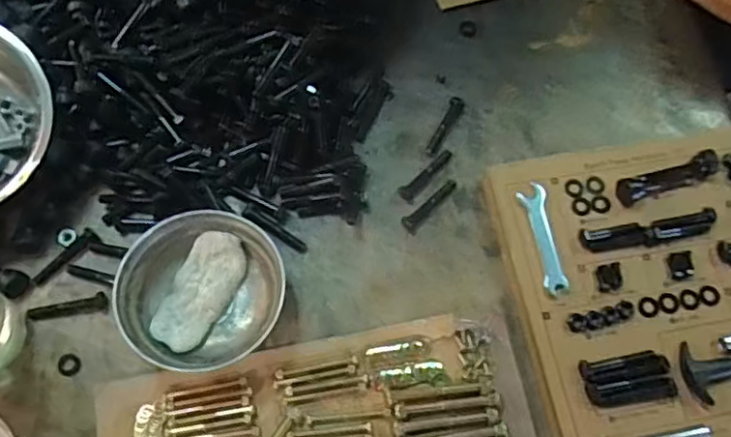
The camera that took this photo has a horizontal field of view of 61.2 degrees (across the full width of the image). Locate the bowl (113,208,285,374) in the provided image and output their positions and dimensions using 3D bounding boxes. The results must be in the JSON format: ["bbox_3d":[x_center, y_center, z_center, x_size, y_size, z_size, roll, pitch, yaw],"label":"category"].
[{"bbox_3d":[-0.151,0.064,0.575,0.141,0.048,0.137,0,71,-1],"label":"bowl"}]

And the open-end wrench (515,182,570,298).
[{"bbox_3d":[0.177,0.018,0.613,0.031,0.009,0.117,-6,69,-8],"label":"open-end wrench"}]

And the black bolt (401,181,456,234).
[{"bbox_3d":[0.067,-0.016,0.639,0.018,0.014,0.075,40,75,12],"label":"black bolt"}]

